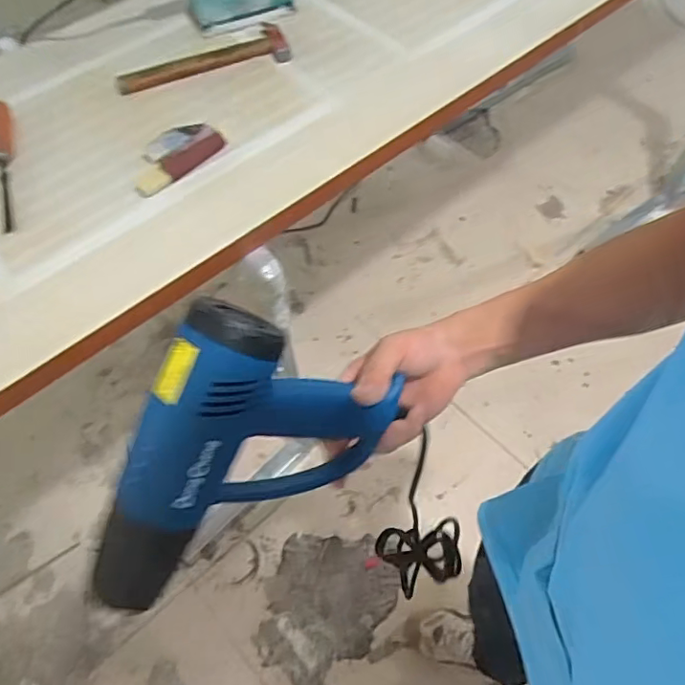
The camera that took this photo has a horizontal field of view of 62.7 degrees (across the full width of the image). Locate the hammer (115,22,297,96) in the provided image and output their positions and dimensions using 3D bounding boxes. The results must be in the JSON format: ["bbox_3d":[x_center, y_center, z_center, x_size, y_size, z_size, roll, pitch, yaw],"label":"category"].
[{"bbox_3d":[-0.227,-0.458,0.912,0.291,0.024,0.083,-20,60,-10],"label":"hammer"}]

